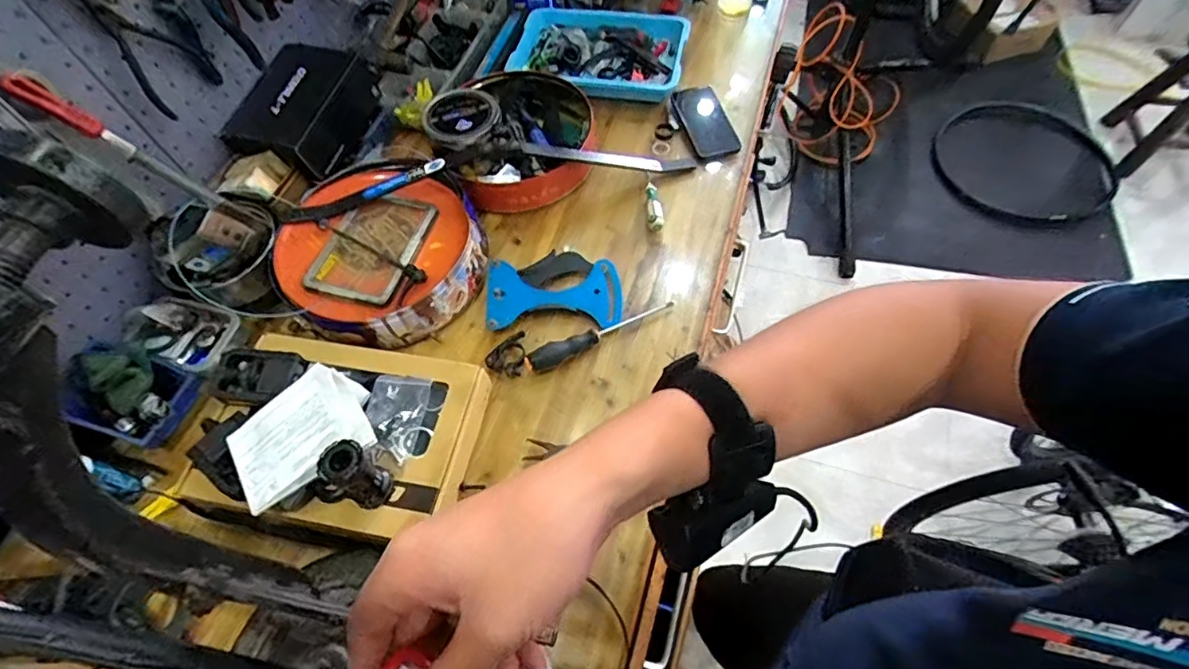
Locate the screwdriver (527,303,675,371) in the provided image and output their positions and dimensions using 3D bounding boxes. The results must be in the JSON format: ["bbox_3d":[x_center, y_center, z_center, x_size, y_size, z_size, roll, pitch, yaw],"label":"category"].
[{"bbox_3d":[0.008,-0.007,0.775,0.226,0.037,0.027,-29,62,-12],"label":"screwdriver"}]

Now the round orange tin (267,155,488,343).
[{"bbox_3d":[-0.310,-0.130,0.821,0.281,0.088,0.290,-2,60,3],"label":"round orange tin"}]

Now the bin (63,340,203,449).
[{"bbox_3d":[-0.610,0.078,0.723,0.131,0.063,0.105,12,62,11],"label":"bin"}]

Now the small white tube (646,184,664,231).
[{"bbox_3d":[0.095,-0.207,0.882,0.023,0.026,0.097,-2,60,3],"label":"small white tube"}]

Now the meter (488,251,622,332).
[{"bbox_3d":[-0.059,-0.068,0.815,0.192,0.028,0.128,-2,60,3],"label":"meter"}]

